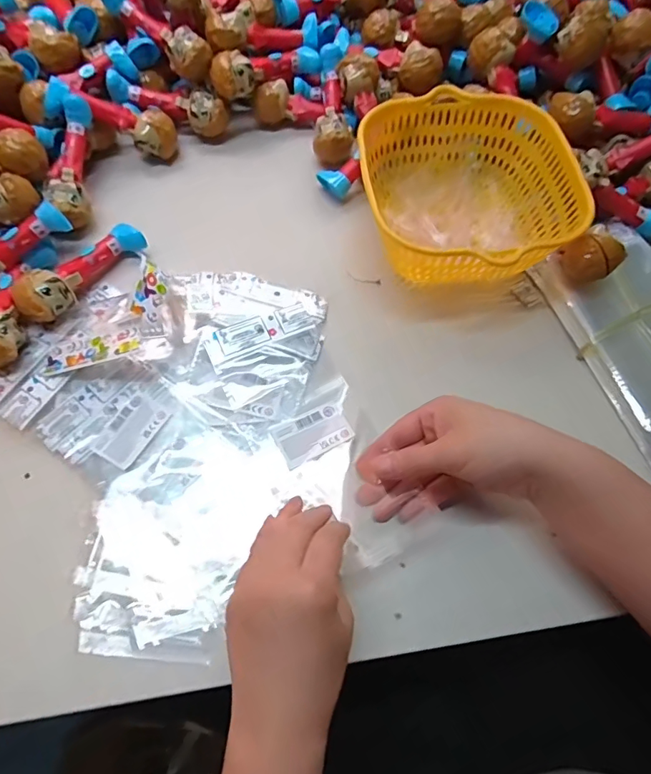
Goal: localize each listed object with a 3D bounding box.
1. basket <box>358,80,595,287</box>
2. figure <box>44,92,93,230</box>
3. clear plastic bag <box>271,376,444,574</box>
[{"bbox_3d":[0.132,-0.182,0.464,0.197,0.074,0.208,2,64,-1],"label":"basket"},{"bbox_3d":[-0.252,-0.222,0.477,0.033,0.036,0.127,-1,80,-2],"label":"figure"},{"bbox_3d":[0.019,0.069,0.389,0.082,0.011,0.145,-30,74,-16],"label":"clear plastic bag"}]

